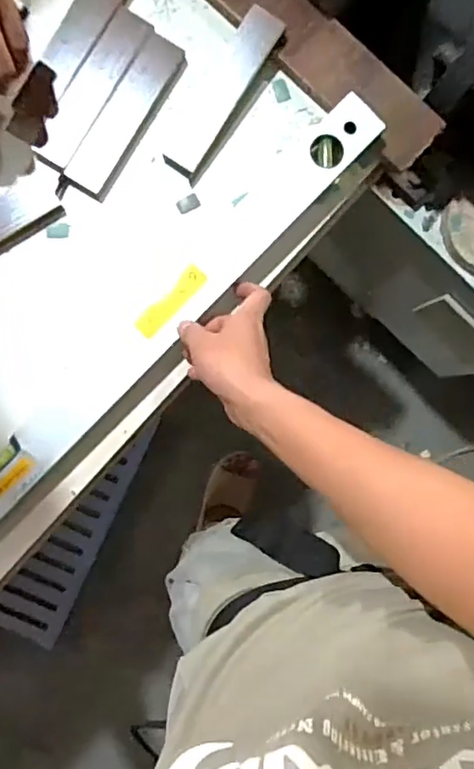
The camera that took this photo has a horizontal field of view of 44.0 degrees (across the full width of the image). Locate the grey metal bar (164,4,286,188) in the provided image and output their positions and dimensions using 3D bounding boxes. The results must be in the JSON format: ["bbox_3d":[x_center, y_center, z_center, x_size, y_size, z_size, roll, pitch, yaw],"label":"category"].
[{"bbox_3d":[-0.014,-0.289,0.584,0.045,0.018,0.172,34,95,11],"label":"grey metal bar"}]

